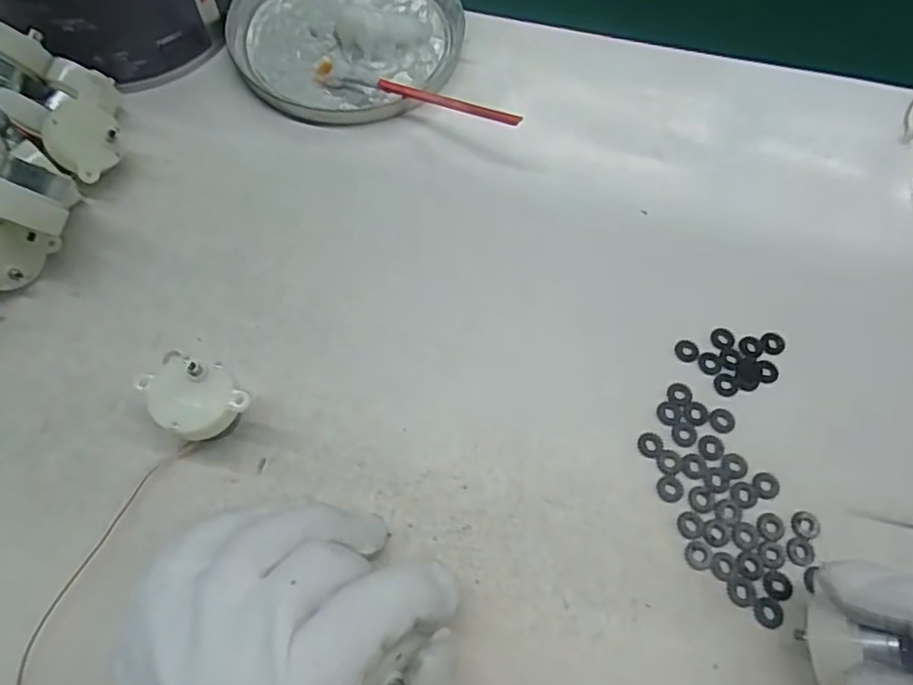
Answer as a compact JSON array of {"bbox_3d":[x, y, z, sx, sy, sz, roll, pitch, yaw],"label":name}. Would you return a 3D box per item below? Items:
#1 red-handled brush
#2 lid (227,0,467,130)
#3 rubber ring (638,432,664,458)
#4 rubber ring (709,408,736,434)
[{"bbox_3d":[-0.023,-0.127,0.313,0.124,0.013,0.009,23,65,25],"label":"red-handled brush"},{"bbox_3d":[-0.061,-0.179,0.347,0.126,0.014,0.125,1,65,-1],"label":"lid"},{"bbox_3d":[0.082,0.042,0.256,0.011,0.004,0.010,1,65,-1],"label":"rubber ring"},{"bbox_3d":[0.114,0.033,0.261,0.012,0.004,0.011,1,65,-1],"label":"rubber ring"}]

